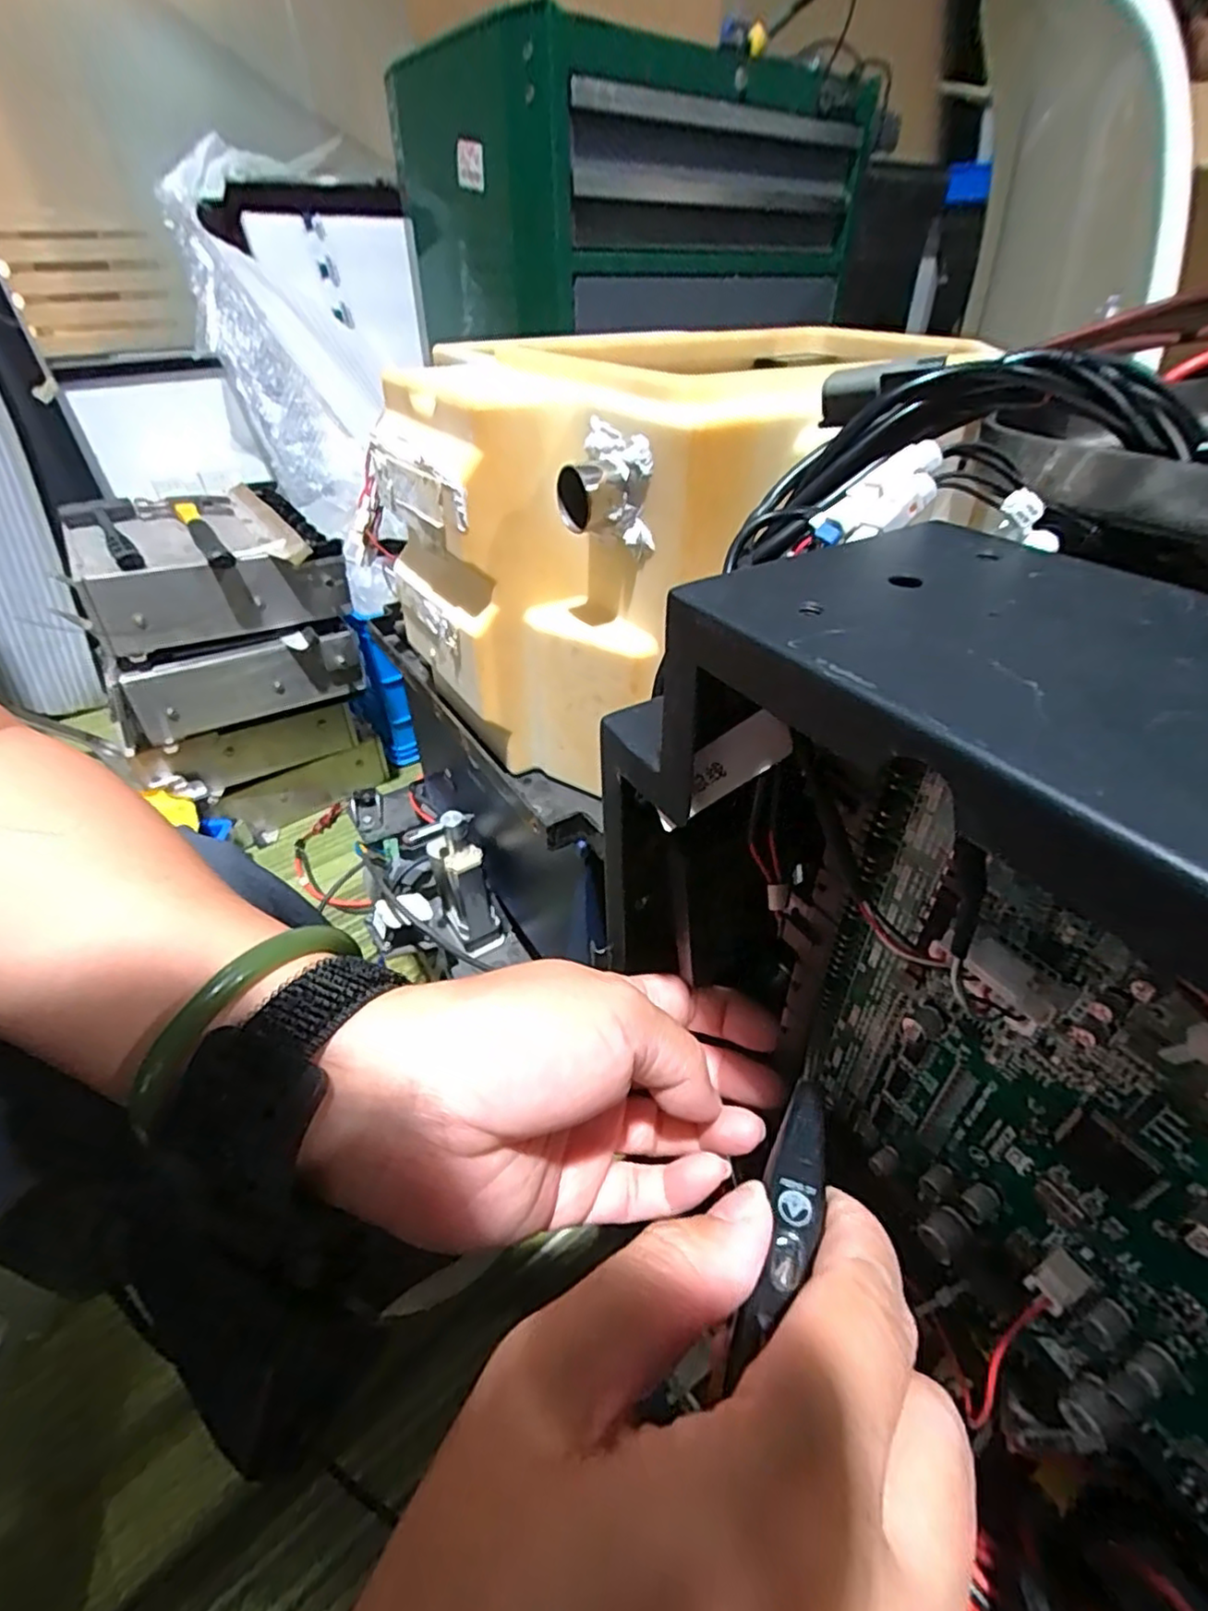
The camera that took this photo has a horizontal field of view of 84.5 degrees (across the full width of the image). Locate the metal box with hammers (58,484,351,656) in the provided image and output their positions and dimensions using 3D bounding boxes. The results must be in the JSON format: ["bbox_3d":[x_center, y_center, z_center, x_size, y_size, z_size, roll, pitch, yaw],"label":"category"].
[{"bbox_3d":[-0.484,-0.296,0.805,0.251,0.101,0.278,-25,45,-26],"label":"metal box with hammers"}]

